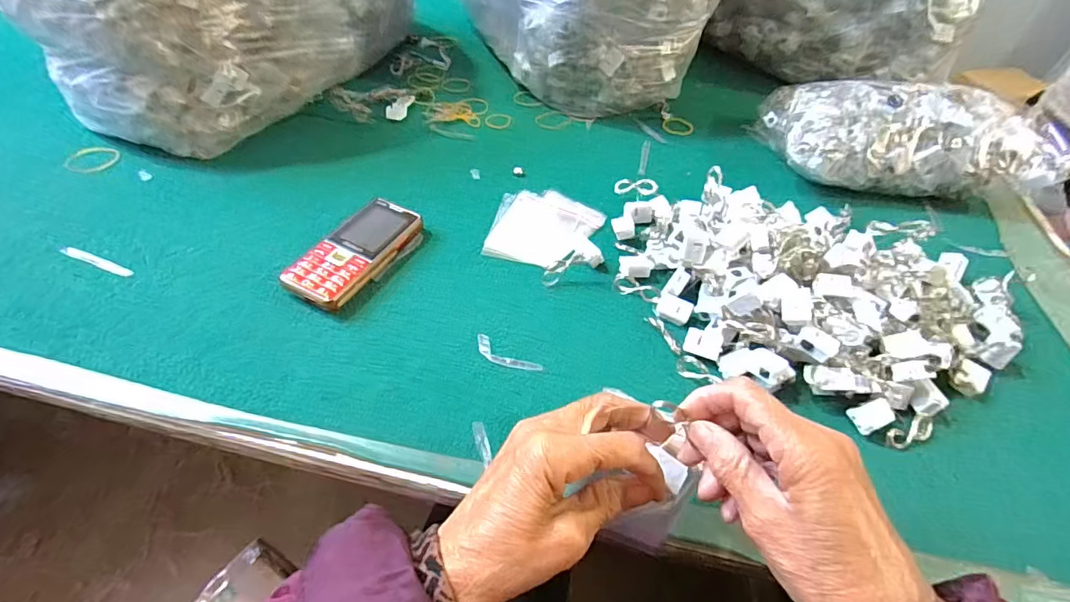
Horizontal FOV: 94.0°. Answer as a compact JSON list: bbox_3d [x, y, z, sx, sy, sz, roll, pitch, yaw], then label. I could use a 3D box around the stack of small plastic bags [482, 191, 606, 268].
[{"bbox_3d":[0.007,-0.074,0.483,0.098,0.010,0.108,18,52,12],"label":"stack of small plastic bags"}]

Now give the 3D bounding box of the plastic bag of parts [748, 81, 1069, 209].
[{"bbox_3d":[0.410,-0.172,0.549,0.295,0.088,0.143,13,51,6],"label":"plastic bag of parts"}]

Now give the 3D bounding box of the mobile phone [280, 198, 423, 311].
[{"bbox_3d":[-0.156,-0.045,0.436,0.057,0.012,0.124,26,51,11],"label":"mobile phone"}]

